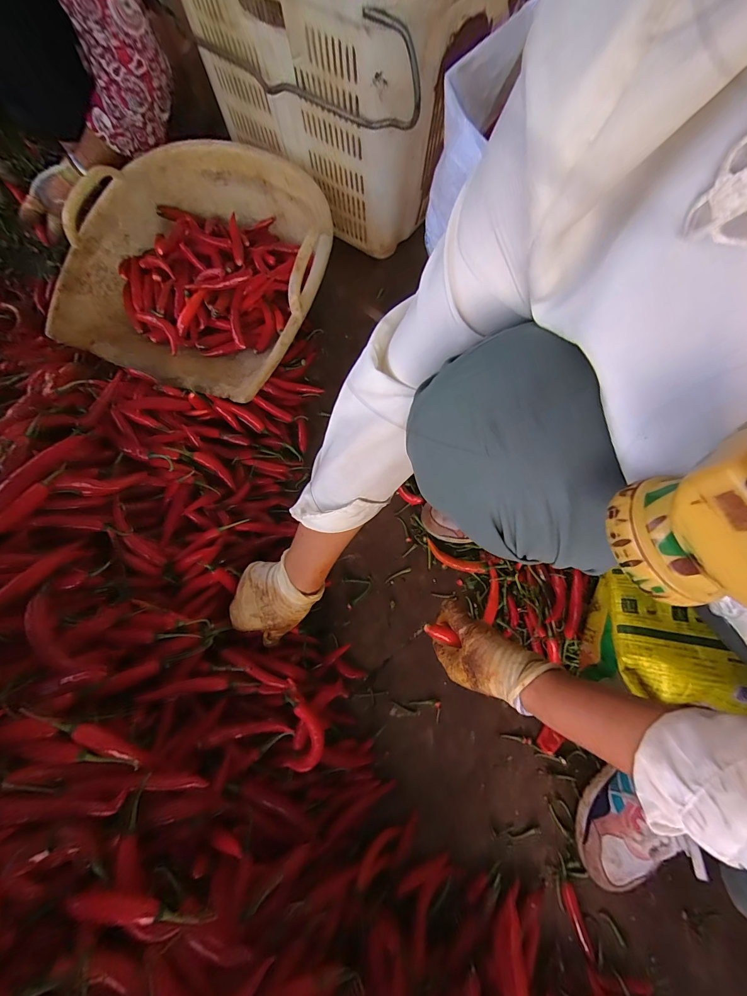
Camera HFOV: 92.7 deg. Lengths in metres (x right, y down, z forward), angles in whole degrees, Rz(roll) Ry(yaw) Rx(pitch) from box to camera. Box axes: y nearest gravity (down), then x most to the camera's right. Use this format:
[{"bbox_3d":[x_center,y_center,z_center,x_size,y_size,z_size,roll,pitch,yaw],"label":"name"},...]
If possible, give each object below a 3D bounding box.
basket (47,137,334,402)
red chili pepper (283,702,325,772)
[{"bbox_3d":[-0.260,-0.375,0.579,0.358,0.138,0.419,24,74,6],"label":"basket"},{"bbox_3d":[-0.080,0.289,0.430,0.042,0.011,0.067,7,69,10],"label":"red chili pepper"}]

